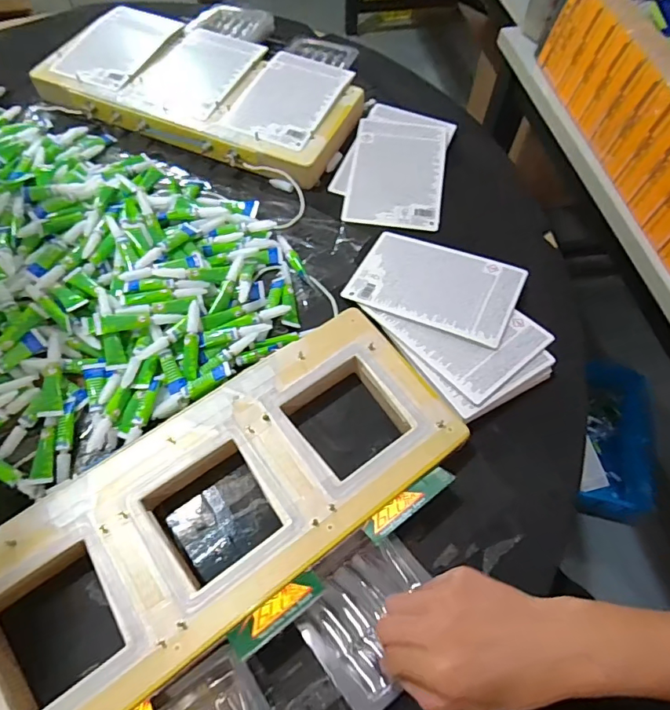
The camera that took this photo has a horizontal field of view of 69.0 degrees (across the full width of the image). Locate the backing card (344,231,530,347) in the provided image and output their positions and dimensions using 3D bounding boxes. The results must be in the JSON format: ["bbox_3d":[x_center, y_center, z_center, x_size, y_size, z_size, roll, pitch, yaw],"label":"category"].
[{"bbox_3d":[0.108,-0.078,0.529,0.171,0.005,0.116,21,58,19],"label":"backing card"}]

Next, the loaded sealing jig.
[{"bbox_3d":[-0.182,-0.366,0.667,0.426,0.037,0.208,23,63,12],"label":"loaded sealing jig"}]

